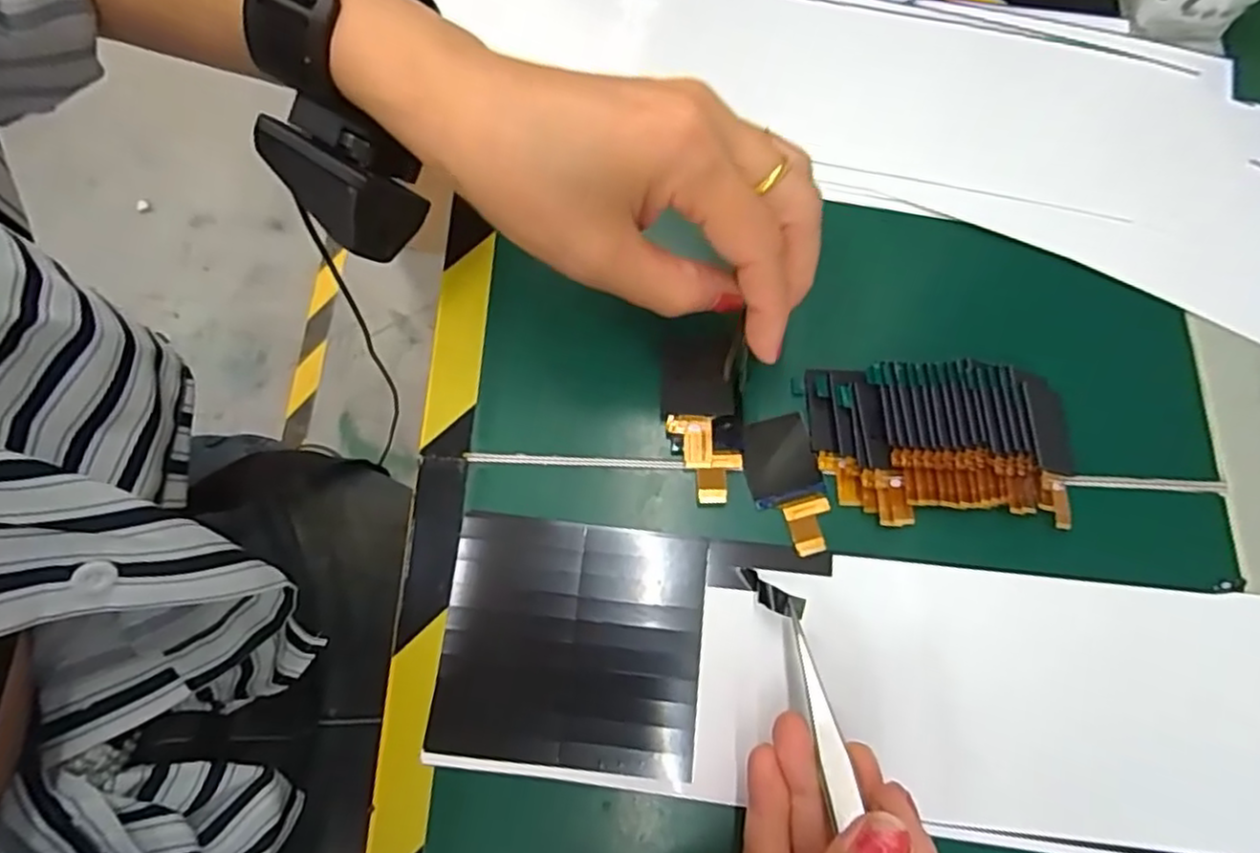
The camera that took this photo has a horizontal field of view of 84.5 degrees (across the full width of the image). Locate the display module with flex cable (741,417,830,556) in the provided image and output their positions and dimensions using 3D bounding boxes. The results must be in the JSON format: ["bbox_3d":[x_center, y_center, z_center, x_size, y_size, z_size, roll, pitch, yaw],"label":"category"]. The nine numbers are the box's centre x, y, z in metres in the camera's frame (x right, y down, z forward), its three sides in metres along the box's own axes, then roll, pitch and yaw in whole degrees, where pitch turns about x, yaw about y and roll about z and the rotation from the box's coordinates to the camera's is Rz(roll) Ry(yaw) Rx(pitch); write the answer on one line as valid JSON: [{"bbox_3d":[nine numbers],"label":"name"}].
[{"bbox_3d":[0.059,0.022,0.260,0.026,0.004,0.051,-11,75,-3],"label":"display module with flex cable"}]

